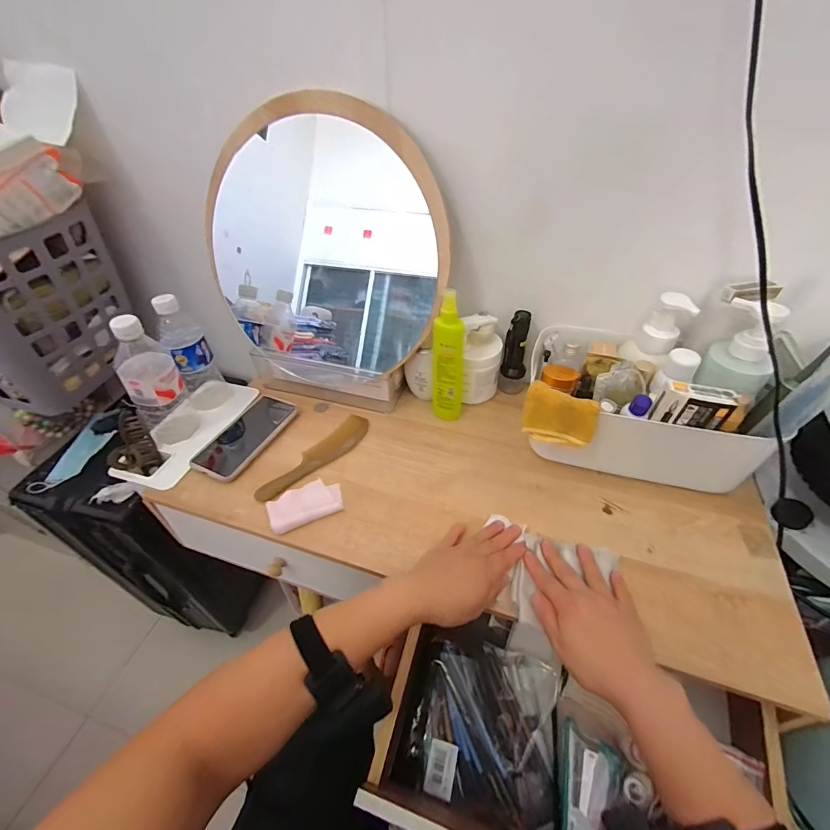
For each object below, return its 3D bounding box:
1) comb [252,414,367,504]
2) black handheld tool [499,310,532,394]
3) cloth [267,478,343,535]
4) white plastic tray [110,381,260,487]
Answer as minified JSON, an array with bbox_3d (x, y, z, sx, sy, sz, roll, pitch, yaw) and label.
[{"bbox_3d":[-0.142,0.064,0.594,0.052,0.012,0.203,25,51,25],"label":"comb"},{"bbox_3d":[0.166,-0.099,0.646,0.034,0.141,0.034,-13,46,-11],"label":"black handheld tool"},{"bbox_3d":[-0.146,0.117,0.527,0.094,0.007,0.060,-21,48,-18],"label":"cloth"},{"bbox_3d":[-0.355,0.018,0.630,0.106,0.021,0.214,10,46,12],"label":"white plastic tray"}]

